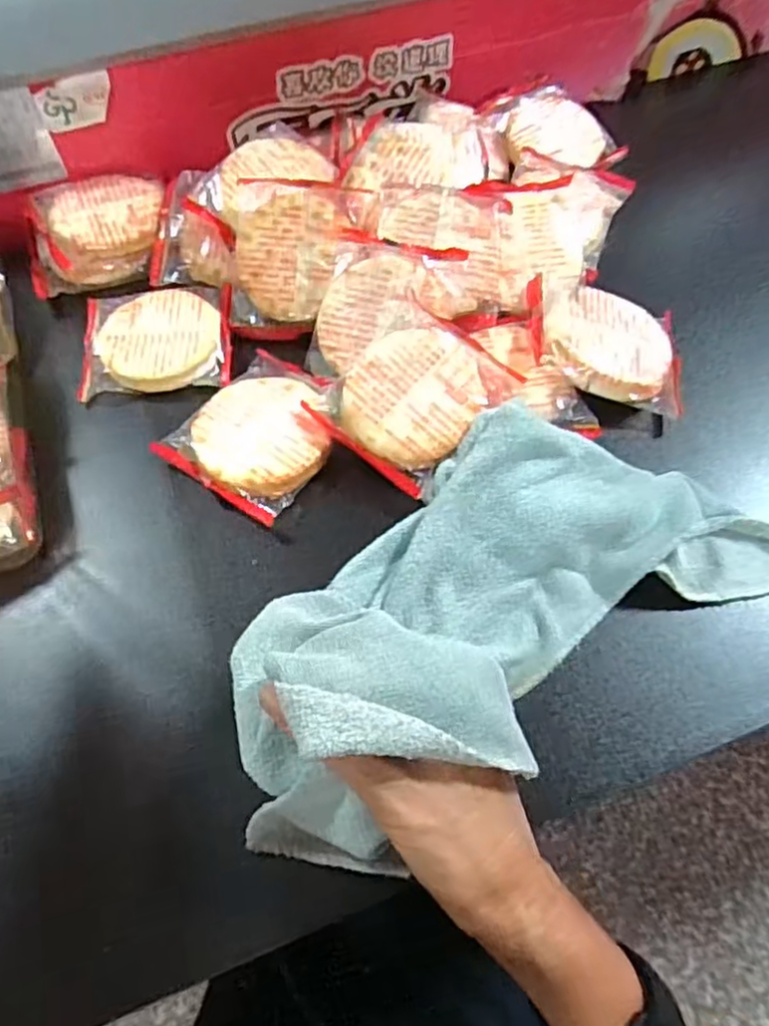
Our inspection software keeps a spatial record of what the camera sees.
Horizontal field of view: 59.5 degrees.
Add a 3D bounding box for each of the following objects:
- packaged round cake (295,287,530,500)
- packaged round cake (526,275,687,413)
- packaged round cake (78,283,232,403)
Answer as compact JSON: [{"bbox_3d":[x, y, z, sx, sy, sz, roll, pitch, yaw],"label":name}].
[{"bbox_3d":[0.019,-0.067,0.388,0.079,0.019,0.098,43,84,9],"label":"packaged round cake"},{"bbox_3d":[0.136,-0.109,0.414,0.094,0.030,0.086,7,59,5],"label":"packaged round cake"},{"bbox_3d":[-0.149,-0.115,0.442,0.095,0.015,0.081,-4,59,-1],"label":"packaged round cake"}]

